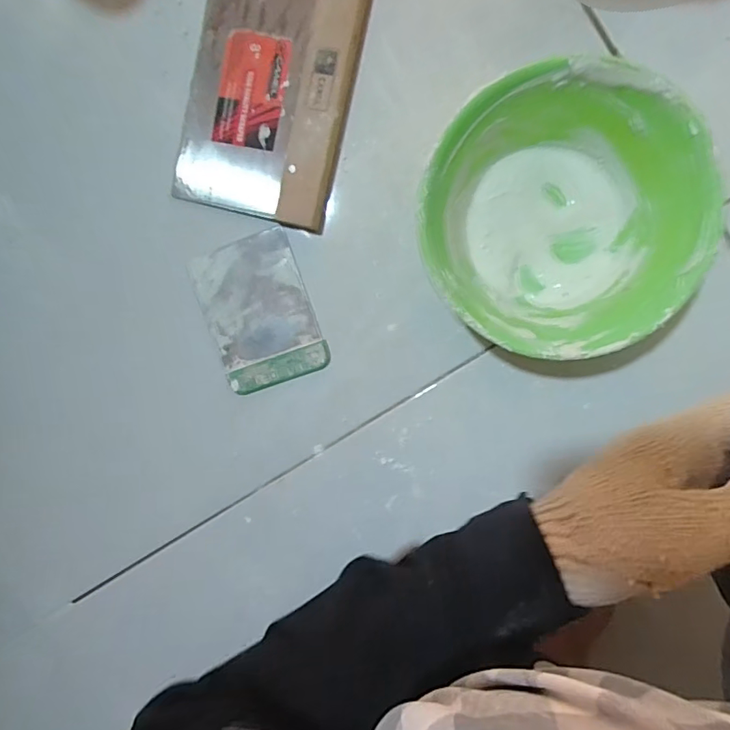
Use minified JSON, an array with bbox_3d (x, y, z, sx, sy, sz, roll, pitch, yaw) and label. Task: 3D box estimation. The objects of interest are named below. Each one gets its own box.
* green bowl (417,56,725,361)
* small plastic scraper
[{"bbox_3d":[0.121,-0.102,0.327,0.164,0.064,0.186,-8,90,10],"label":"green bowl"},{"bbox_3d":[-0.081,-0.039,0.383,0.079,0.006,0.110,-21,93,4],"label":"small plastic scraper"}]

